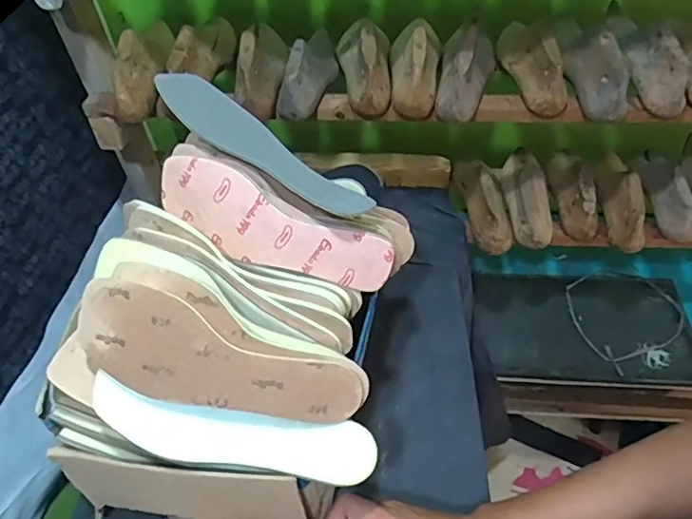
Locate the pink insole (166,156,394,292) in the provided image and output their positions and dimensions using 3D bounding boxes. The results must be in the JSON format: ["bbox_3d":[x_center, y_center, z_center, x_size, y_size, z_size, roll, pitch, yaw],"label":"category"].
[{"bbox_3d":[-0.071,-0.028,0.528,0.236,0.076,0.014,25,18,-1],"label":"pink insole"}]

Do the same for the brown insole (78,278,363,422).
[{"bbox_3d":[-0.109,0.089,0.446,0.235,0.018,0.083,25,95,-2],"label":"brown insole"}]

